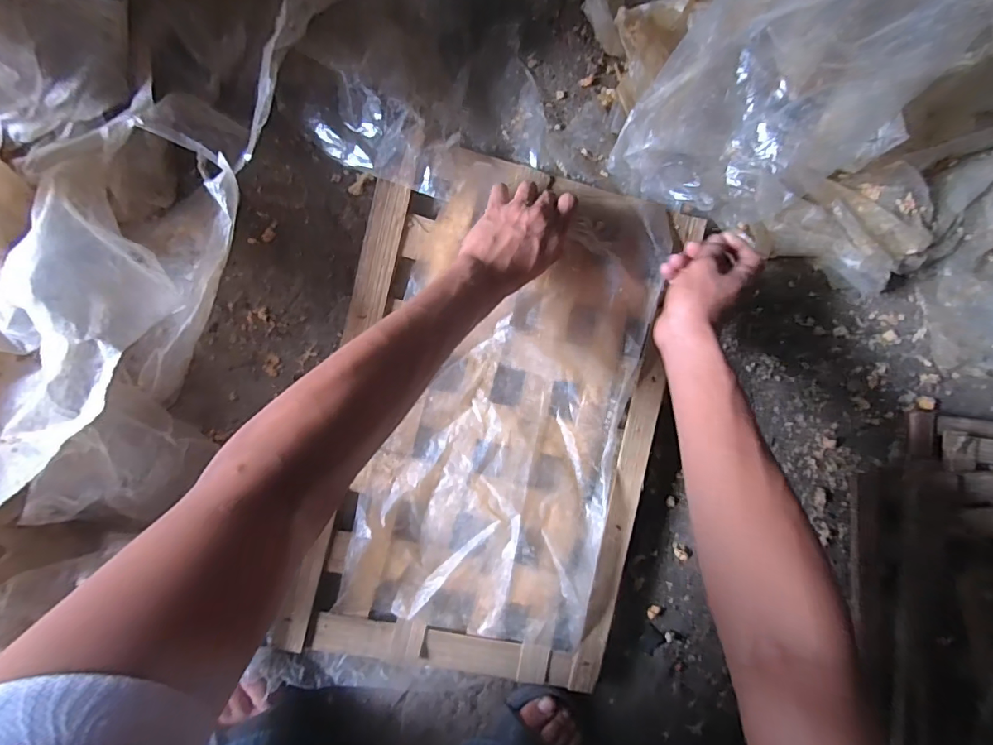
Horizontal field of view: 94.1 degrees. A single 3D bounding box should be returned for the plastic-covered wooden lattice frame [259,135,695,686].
[{"bbox_3d":[0.003,0.057,0.488,0.334,0.052,0.527,12,88,-4],"label":"plastic-covered wooden lattice frame"}]

